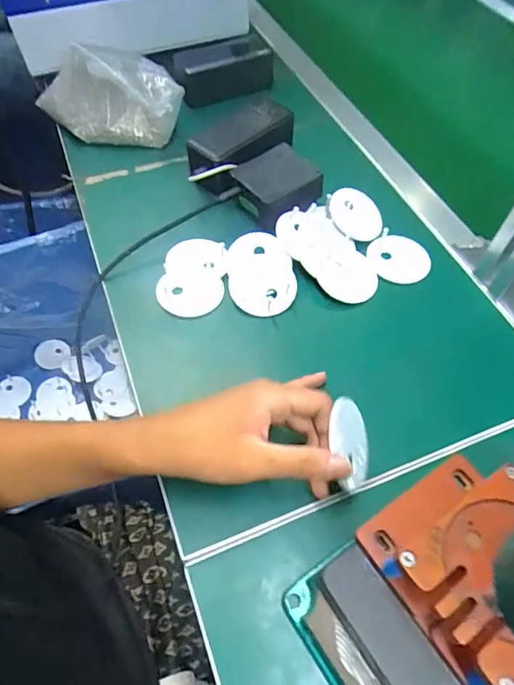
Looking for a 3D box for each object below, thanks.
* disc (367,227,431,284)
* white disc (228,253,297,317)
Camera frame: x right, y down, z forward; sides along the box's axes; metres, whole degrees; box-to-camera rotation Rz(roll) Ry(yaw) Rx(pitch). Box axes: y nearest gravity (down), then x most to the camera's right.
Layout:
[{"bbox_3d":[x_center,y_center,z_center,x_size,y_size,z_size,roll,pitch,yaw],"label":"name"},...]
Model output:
[{"bbox_3d":[0.144,-0.085,0.467,0.066,0.006,0.061,5,59,-8],"label":"disc"},{"bbox_3d":[0.005,-0.055,0.434,0.060,0.009,0.059,-1,77,4],"label":"white disc"}]

